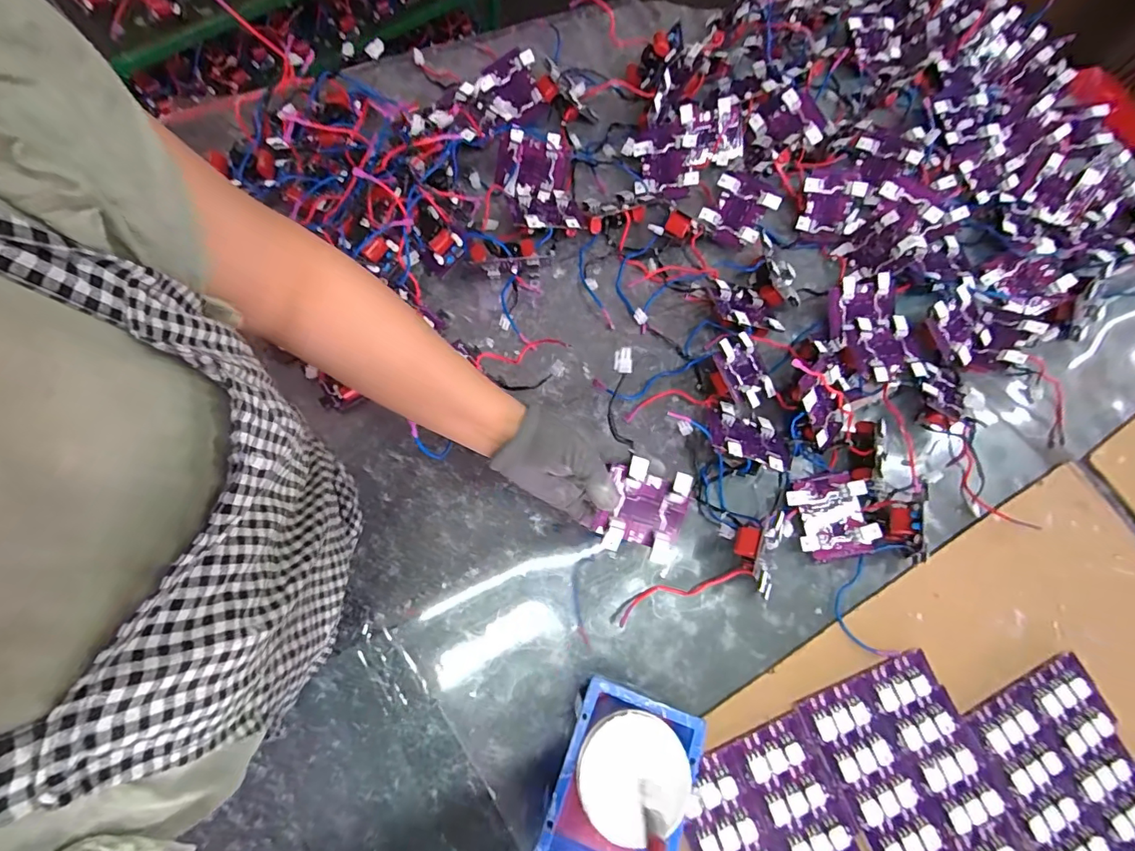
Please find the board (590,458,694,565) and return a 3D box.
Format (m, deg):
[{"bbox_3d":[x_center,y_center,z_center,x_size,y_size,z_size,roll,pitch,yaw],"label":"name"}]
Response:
[{"bbox_3d":[0.070,0.077,0.454,0.086,0.016,0.085,21,92,-25],"label":"board"}]

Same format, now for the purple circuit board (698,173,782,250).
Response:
[{"bbox_3d":[0.235,-0.295,0.676,0.085,0.017,0.092,29,95,14],"label":"purple circuit board"}]

